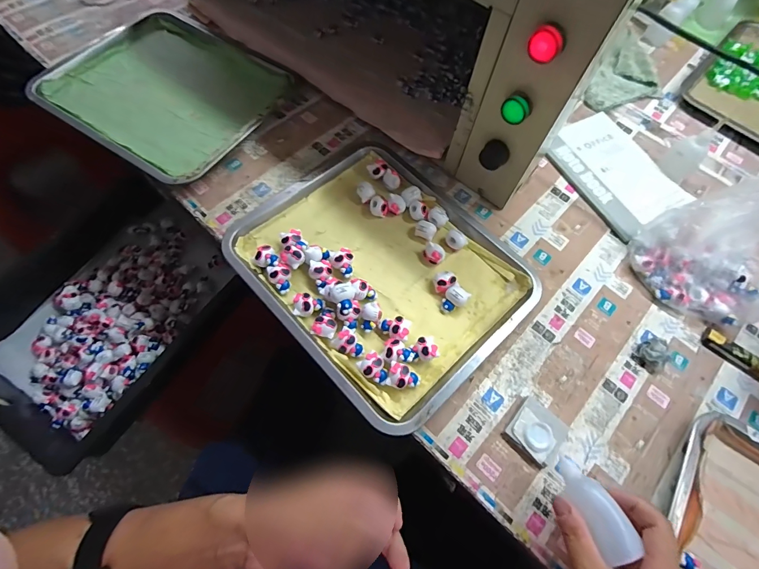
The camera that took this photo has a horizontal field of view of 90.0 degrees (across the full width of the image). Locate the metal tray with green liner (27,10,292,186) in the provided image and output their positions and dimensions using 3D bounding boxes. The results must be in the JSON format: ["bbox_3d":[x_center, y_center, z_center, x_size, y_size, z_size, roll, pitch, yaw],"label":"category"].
[{"bbox_3d":[-0.309,-0.288,0.543,0.320,0.024,0.250,33,68,11],"label":"metal tray with green liner"}]

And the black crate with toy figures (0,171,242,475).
[{"bbox_3d":[-0.440,0.045,0.621,0.316,0.098,0.406,31,67,11],"label":"black crate with toy figures"}]

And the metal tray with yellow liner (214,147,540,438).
[{"bbox_3d":[0.006,-0.024,0.448,0.275,0.033,0.305,-41,73,-19],"label":"metal tray with yellow liner"}]

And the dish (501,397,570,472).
[{"bbox_3d":[0.161,0.151,0.388,0.051,0.017,0.050,39,69,14],"label":"dish"}]

